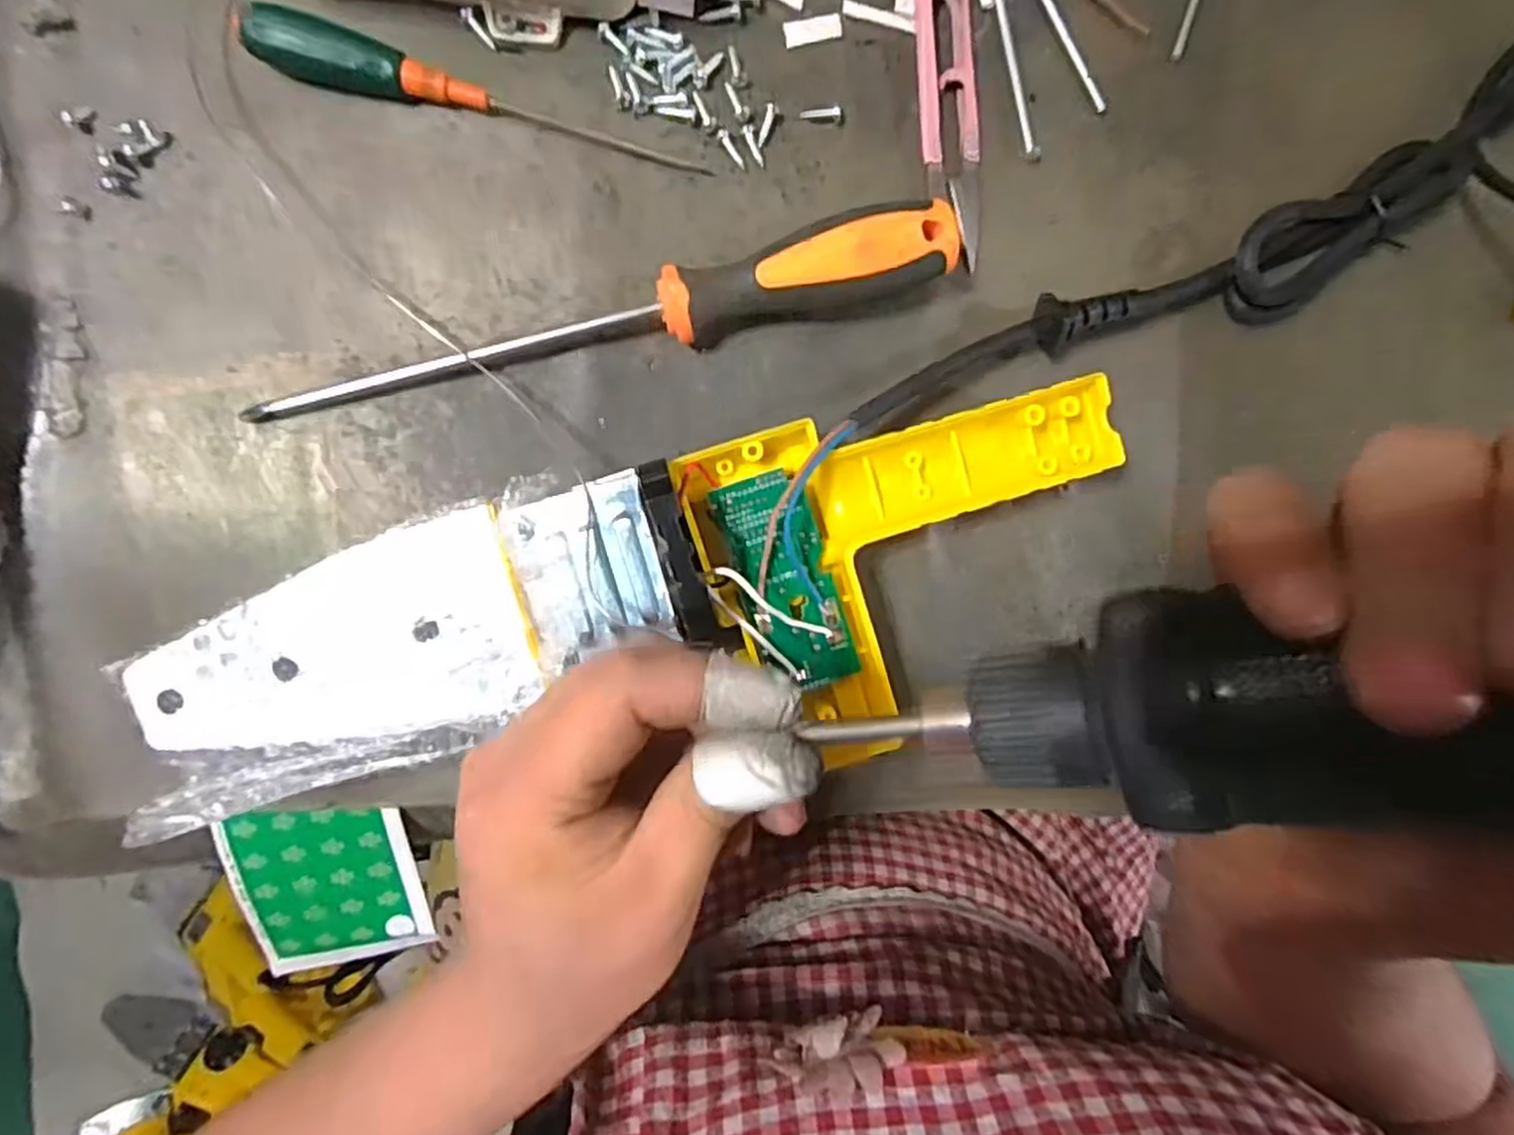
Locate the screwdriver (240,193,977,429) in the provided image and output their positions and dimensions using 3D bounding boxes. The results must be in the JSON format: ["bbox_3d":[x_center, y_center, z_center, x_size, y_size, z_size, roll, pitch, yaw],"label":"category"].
[{"bbox_3d":[-0.050,-0.080,0.250,0.240,0.029,0.023,-17,97,-6],"label":"screwdriver"}]

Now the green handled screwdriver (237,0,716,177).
[{"bbox_3d":[-0.089,-0.150,0.246,0.142,0.016,0.017,15,93,-9],"label":"green handled screwdriver"}]

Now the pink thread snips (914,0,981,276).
[{"bbox_3d":[0.070,-0.164,0.270,0.023,0.007,0.103,-6,96,-7],"label":"pink thread snips"}]

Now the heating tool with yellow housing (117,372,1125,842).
[{"bbox_3d":[-0.029,0.020,0.246,0.325,0.040,0.106,-16,97,-8],"label":"heating tool with yellow housing"}]

